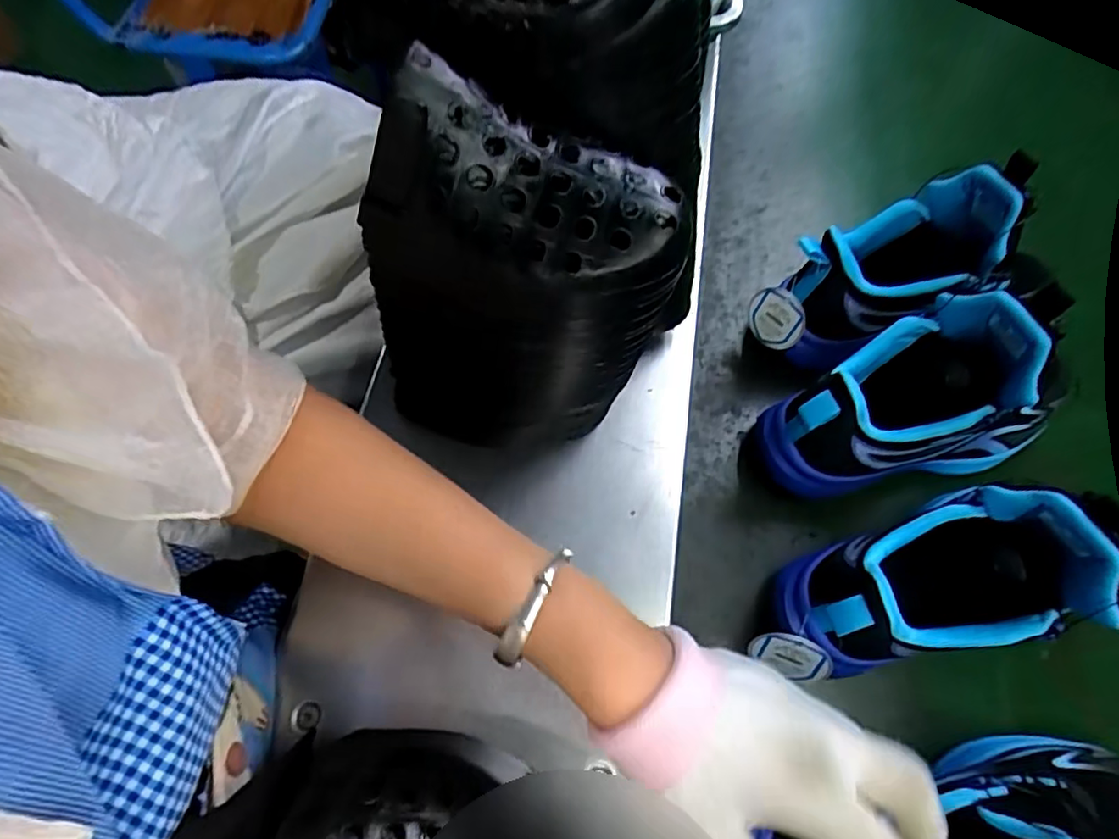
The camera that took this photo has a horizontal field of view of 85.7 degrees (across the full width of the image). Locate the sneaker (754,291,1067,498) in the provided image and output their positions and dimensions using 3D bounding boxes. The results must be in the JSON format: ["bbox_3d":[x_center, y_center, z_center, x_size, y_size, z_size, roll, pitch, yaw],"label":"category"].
[{"bbox_3d":[0.245,-0.018,0.400,0.225,0.154,0.093,-18,69,-10],"label":"sneaker"}]

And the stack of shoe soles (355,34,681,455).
[{"bbox_3d":[-0.024,-0.057,0.349,0.154,0.242,0.071,8,67,0],"label":"stack of shoe soles"}]

